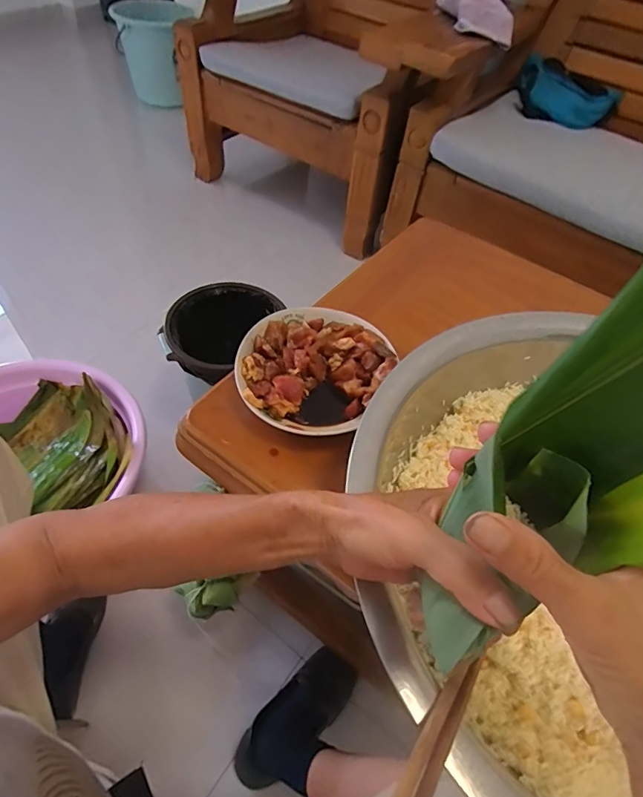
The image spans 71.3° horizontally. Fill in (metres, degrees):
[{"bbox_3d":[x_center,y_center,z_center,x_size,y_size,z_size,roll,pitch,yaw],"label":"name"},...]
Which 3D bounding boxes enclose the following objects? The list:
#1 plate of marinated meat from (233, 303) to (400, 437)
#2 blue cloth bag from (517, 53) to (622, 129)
[{"bbox_3d":[-0.009,-0.036,0.500,0.148,0.040,0.175,30,55,16],"label":"plate of marinated meat"},{"bbox_3d":[0.667,-0.830,1.224,0.254,0.117,0.089,16,53,6],"label":"blue cloth bag"}]

